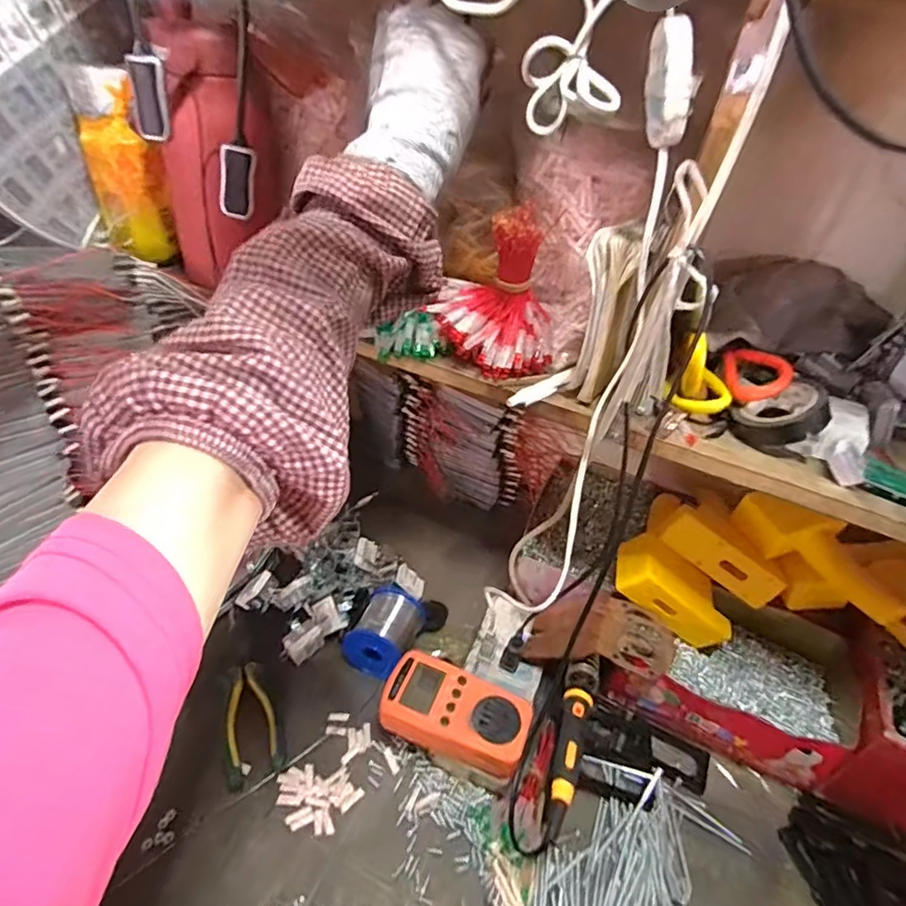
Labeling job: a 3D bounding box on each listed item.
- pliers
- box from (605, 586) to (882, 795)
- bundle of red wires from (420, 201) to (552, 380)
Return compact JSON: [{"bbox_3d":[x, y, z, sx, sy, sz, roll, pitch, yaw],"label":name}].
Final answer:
[{"bbox_3d":[-0.189,0.243,0.499,0.048,0.022,0.104,-13,42,-24],"label":"pliers"},{"bbox_3d":[0.291,0.217,0.559,0.212,0.091,0.164,23,40,19],"label":"box"},{"bbox_3d":[0.036,-0.131,0.444,0.089,0.118,0.063,-5,40,-16],"label":"bundle of red wires"}]

